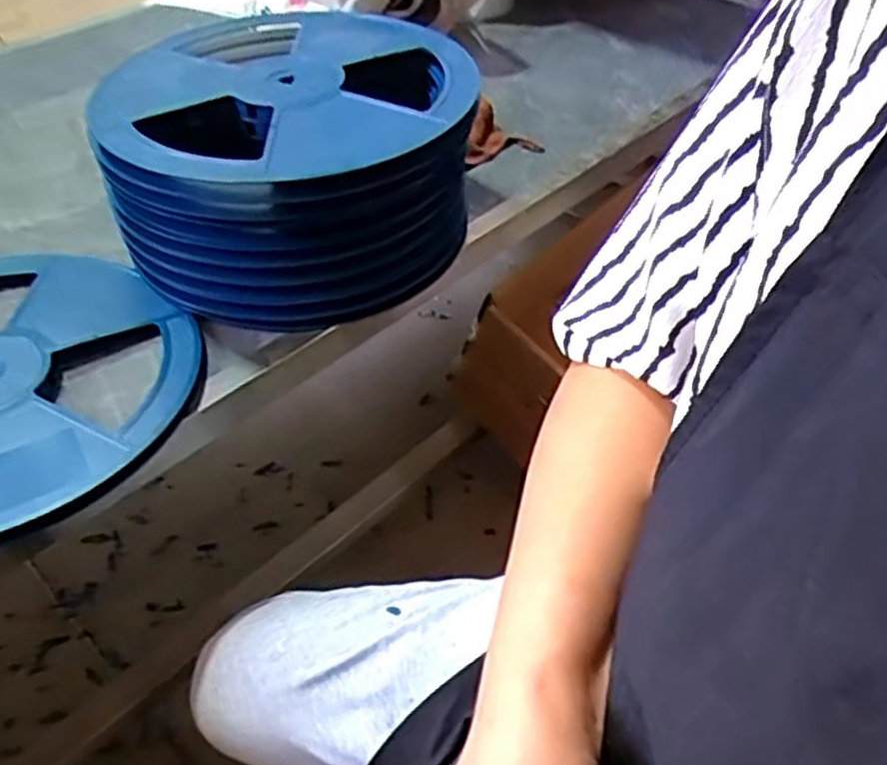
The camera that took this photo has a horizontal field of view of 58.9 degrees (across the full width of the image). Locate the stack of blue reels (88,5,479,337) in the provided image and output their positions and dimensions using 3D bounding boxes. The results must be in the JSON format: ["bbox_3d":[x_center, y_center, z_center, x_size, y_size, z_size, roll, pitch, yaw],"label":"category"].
[{"bbox_3d":[-0.134,-0.207,0.725,0.318,0.152,0.309,6,45,7],"label":"stack of blue reels"}]

